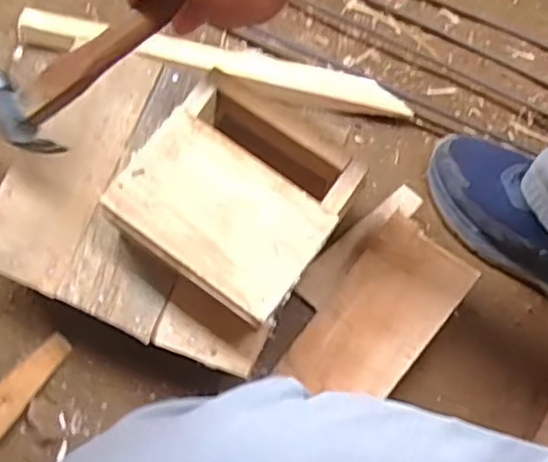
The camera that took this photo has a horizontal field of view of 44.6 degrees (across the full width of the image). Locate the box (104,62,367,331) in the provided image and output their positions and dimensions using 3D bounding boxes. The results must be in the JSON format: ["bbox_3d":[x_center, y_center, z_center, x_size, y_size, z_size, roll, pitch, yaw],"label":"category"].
[{"bbox_3d":[-0.027,-0.024,0.534,0.155,0.065,0.146,35,76,12],"label":"box"}]

